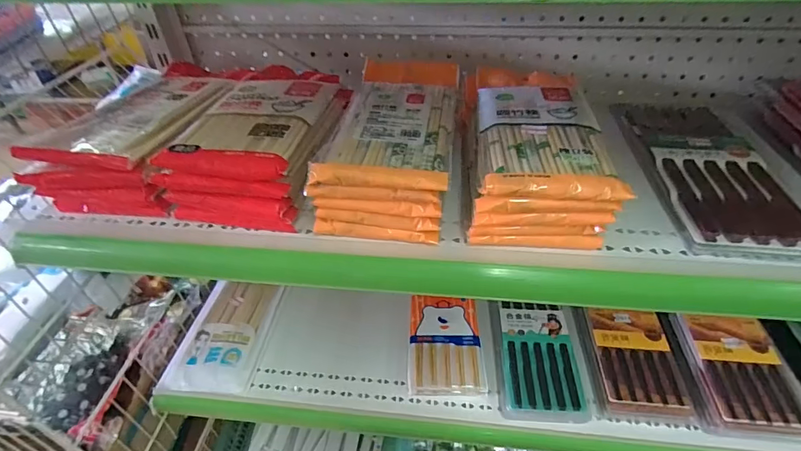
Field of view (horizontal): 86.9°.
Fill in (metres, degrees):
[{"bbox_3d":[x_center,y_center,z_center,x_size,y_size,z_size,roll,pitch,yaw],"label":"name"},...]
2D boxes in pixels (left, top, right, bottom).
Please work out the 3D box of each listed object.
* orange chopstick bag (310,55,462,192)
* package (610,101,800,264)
[{"bbox_3d":[-0.001,-0.118,0.437,0.115,0.016,0.251,5,42,8],"label":"orange chopstick bag"},{"bbox_3d":[0.329,-0.070,0.461,0.122,0.021,0.278,5,42,8],"label":"package"}]

